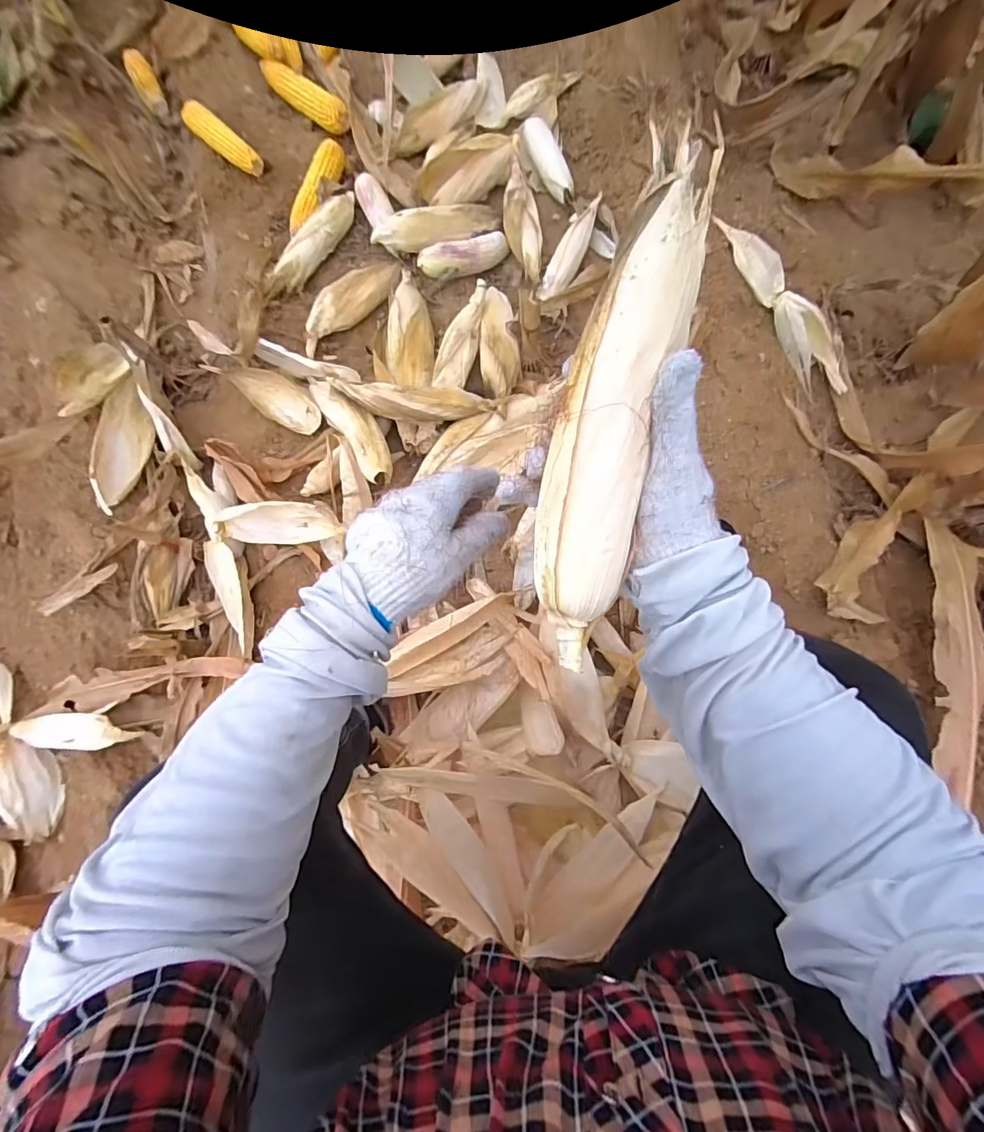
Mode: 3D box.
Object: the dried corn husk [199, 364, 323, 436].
[{"bbox_3d":[-0.416,-0.322,0.900,0.251,0.047,0.074,33,84,8],"label":"dried corn husk"}]

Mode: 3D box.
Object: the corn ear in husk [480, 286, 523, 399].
[{"bbox_3d":[0.010,-0.399,0.866,0.068,0.056,0.231,-6,81,3],"label":"corn ear in husk"}]

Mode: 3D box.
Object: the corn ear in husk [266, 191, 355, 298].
[{"bbox_3d":[-0.343,-0.616,0.947,0.055,0.050,0.272,31,84,8],"label":"corn ear in husk"}]

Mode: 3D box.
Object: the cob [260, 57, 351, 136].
[{"bbox_3d":[-0.381,-0.972,1.016,0.207,0.047,0.063,35,85,8],"label":"cob"}]

